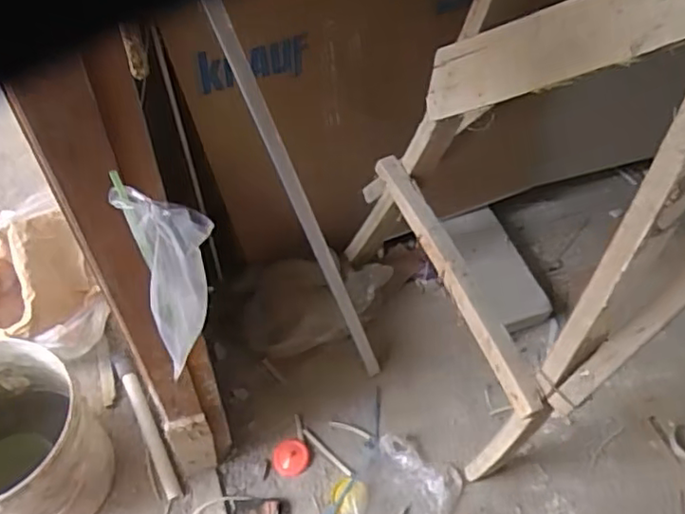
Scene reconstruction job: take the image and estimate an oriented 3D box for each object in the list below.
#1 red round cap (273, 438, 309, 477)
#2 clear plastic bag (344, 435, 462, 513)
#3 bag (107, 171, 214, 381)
[{"bbox_3d":[-0.117,0.455,1.425,0.080,0.008,0.085,2,55,-3],"label":"red round cap"},{"bbox_3d":[0.131,0.534,1.378,0.208,0.021,0.231,25,57,12],"label":"clear plastic bag"},{"bbox_3d":[-0.170,0.016,0.614,0.066,0.205,0.081,-33,64,-24],"label":"bag"}]

